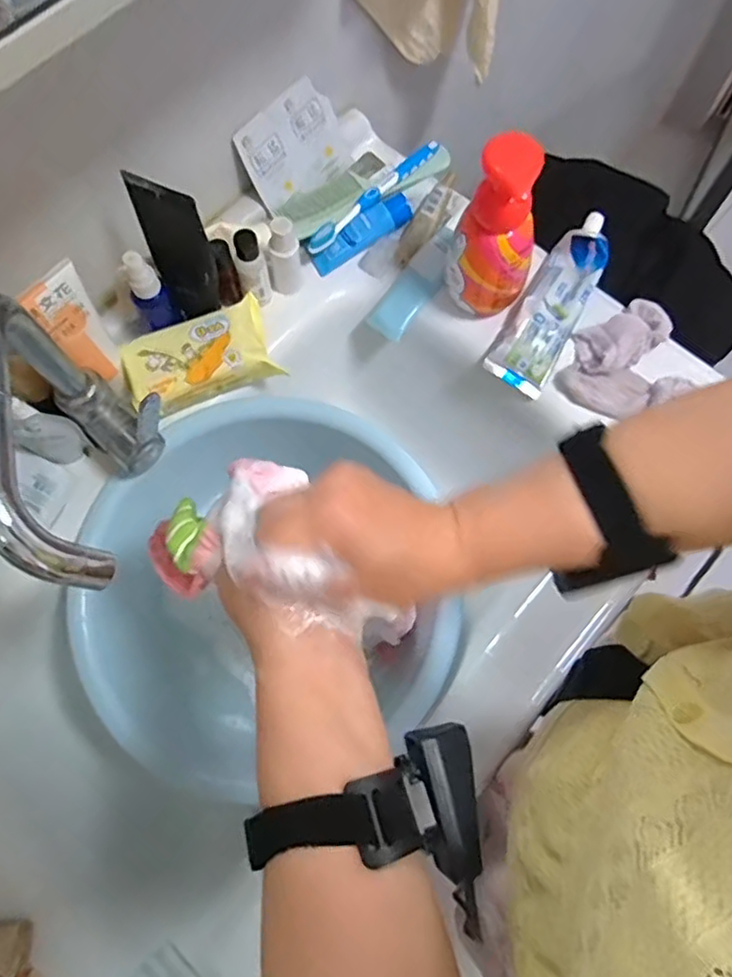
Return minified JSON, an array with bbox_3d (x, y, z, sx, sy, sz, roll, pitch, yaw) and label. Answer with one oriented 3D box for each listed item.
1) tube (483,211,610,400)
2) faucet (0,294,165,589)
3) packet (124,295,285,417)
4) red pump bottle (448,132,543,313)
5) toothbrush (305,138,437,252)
[{"bbox_3d":[0.173,-0.175,0.584,0.058,0.040,0.177,27,74,9],"label":"tube"},{"bbox_3d":[-0.179,-0.020,0.411,0.064,0.185,0.187,-19,72,-6],"label":"faucet"},{"bbox_3d":[-0.145,-0.115,0.552,0.126,0.030,0.073,-24,73,-7],"label":"packet"},{"bbox_3d":[0.107,-0.209,0.521,0.070,0.151,0.052,11,72,4],"label":"red pump bottle"},{"bbox_3d":[0.009,-0.286,0.613,0.022,0.022,0.174,41,76,13],"label":"toothbrush"}]

